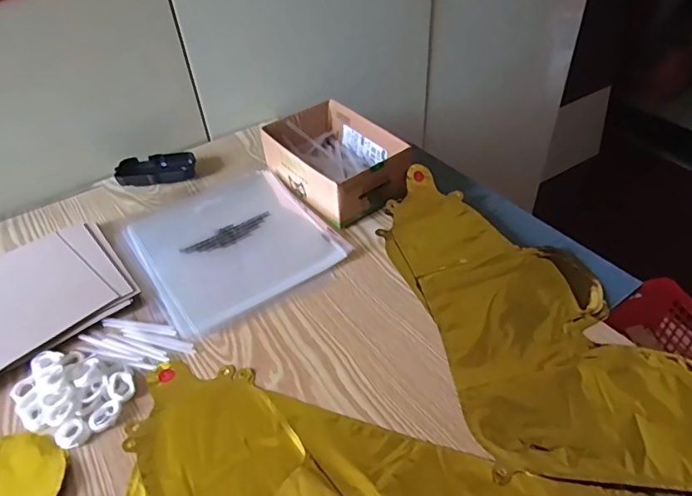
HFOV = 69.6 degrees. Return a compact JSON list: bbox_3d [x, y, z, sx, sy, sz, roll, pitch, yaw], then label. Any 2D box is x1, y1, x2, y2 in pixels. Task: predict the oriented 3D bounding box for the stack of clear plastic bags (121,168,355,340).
[{"bbox_3d":[-0.140,-0.011,0.616,0.212,0.014,0.216,-27,47,-23],"label":"stack of clear plastic bags"}]

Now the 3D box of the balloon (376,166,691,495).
[{"bbox_3d":[0.182,0.059,0.506,0.213,0.021,0.414,-15,43,-12],"label":"balloon"}]

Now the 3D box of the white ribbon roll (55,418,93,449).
[{"bbox_3d":[-0.238,0.162,0.434,0.026,0.006,0.025,-2,42,2],"label":"white ribbon roll"}]

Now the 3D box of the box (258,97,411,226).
[{"bbox_3d":[-0.016,-0.119,0.672,0.131,0.063,0.194,-26,46,-22],"label":"box"}]

